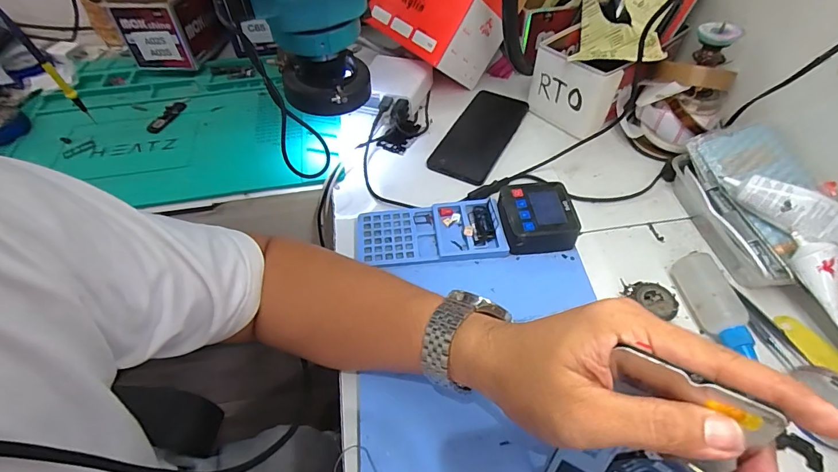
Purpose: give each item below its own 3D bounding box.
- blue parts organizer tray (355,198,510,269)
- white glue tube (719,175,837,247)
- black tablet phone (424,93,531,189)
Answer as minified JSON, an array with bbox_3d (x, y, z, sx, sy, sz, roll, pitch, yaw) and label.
[{"bbox_3d":[0.010,-0.003,0.434,0.147,0.020,0.070,-5,52,-4],"label":"blue parts organizer tray"},{"bbox_3d":[0.349,-0.022,0.386,0.124,0.039,0.024,36,24,24],"label":"white glue tube"},{"bbox_3d":[0.080,-0.132,0.543,0.076,0.014,0.170,21,55,17],"label":"black tablet phone"}]

